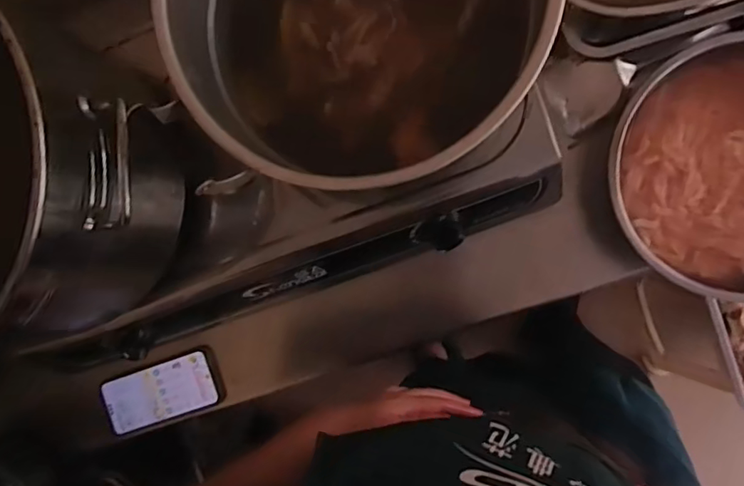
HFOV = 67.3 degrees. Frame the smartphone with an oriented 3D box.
[{"bbox_3d":[-0.292,0.206,0.775,0.158,0.015,0.081,-20,90,7],"label":"smartphone"}]

